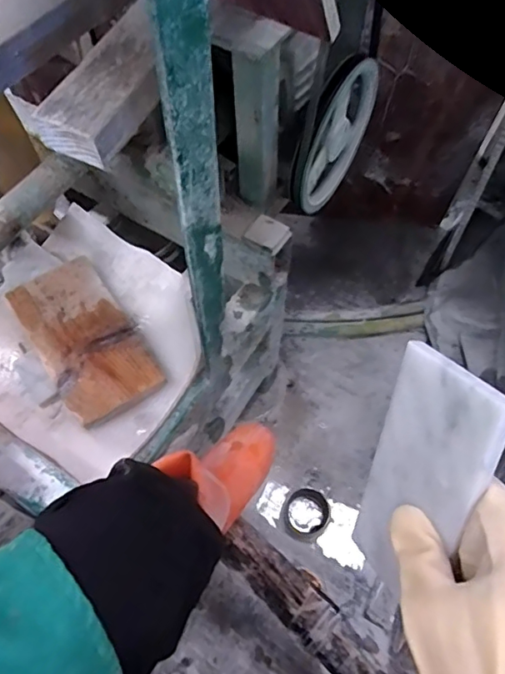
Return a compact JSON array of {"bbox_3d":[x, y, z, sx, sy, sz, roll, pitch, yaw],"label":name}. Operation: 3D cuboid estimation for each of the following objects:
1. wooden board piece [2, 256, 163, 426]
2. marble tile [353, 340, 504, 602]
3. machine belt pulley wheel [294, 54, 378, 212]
[{"bbox_3d":[-0.230,0.000,0.735,0.123,0.020,0.241,-31,65,-15],"label":"wooden board piece"},{"bbox_3d":[0.096,0.083,0.309,0.007,0.148,0.073,-2,27,-25],"label":"marble tile"},{"bbox_3d":[0.115,-0.268,0.726,0.016,0.191,0.191,29,66,16],"label":"machine belt pulley wheel"}]

